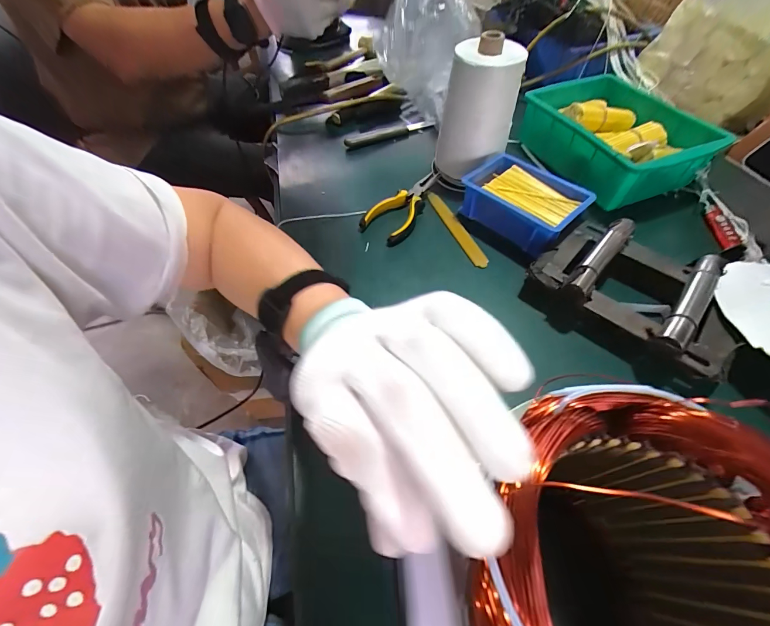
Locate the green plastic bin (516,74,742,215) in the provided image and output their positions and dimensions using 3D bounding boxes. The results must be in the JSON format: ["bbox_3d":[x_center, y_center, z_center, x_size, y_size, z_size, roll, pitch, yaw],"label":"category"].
[{"bbox_3d":[0.355,-0.272,0.523,0.187,0.082,0.241,-19,57,-11],"label":"green plastic bin"}]

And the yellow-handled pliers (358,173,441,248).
[{"bbox_3d":[0.033,-0.164,0.488,0.068,0.023,0.160,27,60,19],"label":"yellow-handled pliers"}]

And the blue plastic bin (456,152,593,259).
[{"bbox_3d":[0.183,-0.144,0.452,0.101,0.058,0.145,-38,62,-22],"label":"blue plastic bin"}]

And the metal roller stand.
[{"bbox_3d":[0.280,-0.031,0.368,0.157,0.049,0.194,-37,62,-21],"label":"metal roller stand"}]

